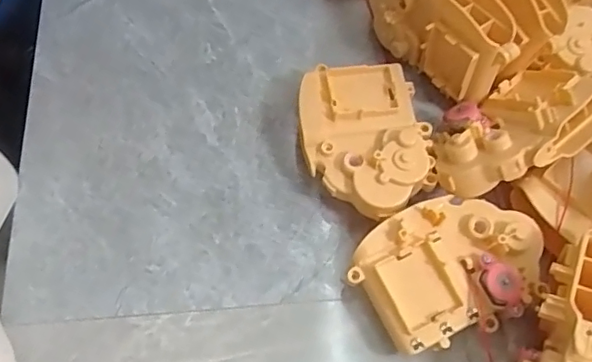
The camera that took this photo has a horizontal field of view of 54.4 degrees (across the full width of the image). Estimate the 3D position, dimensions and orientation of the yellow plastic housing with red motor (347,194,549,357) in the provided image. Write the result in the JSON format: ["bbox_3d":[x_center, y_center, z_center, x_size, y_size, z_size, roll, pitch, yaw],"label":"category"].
[{"bbox_3d":[0.085,0.047,0.313,0.097,0.038,0.072,-29,69,-14],"label":"yellow plastic housing with red motor"}]

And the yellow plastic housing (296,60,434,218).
[{"bbox_3d":[0.040,-0.022,0.344,0.071,0.037,0.096,-3,65,-2],"label":"yellow plastic housing"}]

